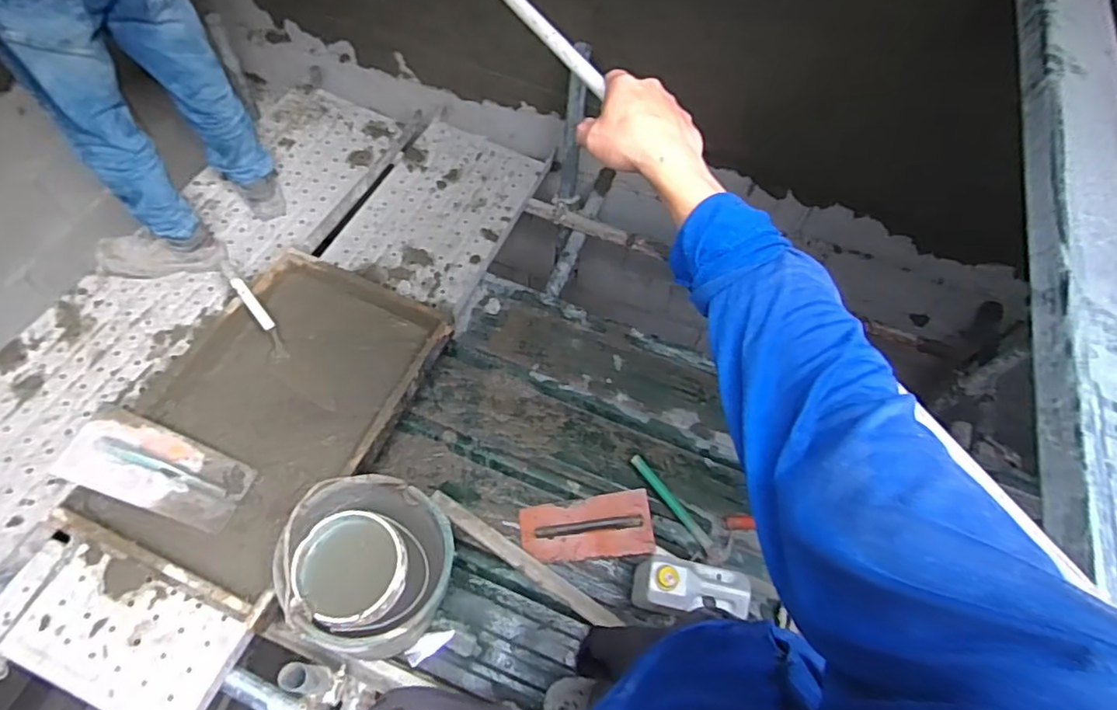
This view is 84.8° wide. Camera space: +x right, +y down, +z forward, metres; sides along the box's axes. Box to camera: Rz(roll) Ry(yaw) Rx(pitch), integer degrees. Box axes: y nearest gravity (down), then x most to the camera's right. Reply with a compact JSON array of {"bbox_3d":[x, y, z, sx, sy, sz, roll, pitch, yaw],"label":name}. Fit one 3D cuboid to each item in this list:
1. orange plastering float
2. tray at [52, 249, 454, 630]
[{"bbox_3d":[0.069,0.424,1.491,0.317,0.030,0.148,-7,81,-2],"label":"orange plastering float"},{"bbox_3d":[-0.650,0.123,1.401,0.518,0.084,0.773,22,61,9],"label":"tray"}]

